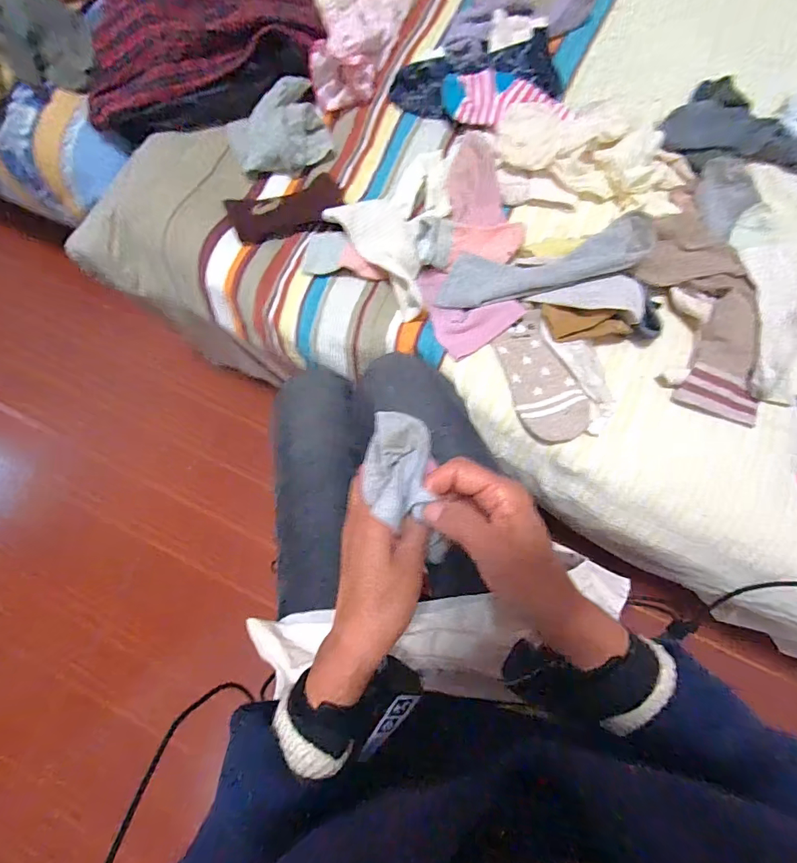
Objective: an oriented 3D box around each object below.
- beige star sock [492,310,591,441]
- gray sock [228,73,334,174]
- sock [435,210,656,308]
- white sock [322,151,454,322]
[{"bbox_3d":[0.152,-0.057,0.467,0.071,0.021,0.141,-26,82,0],"label":"beige star sock"},{"bbox_3d":[-0.145,-0.364,0.529,0.117,0.041,0.089,-27,81,-3],"label":"gray sock"},{"bbox_3d":[0.150,-0.180,0.466,0.215,0.029,0.066,-11,82,14],"label":"sock"},{"bbox_3d":[0.019,-0.227,0.483,0.172,0.038,0.153,-40,82,-2],"label":"white sock"}]

